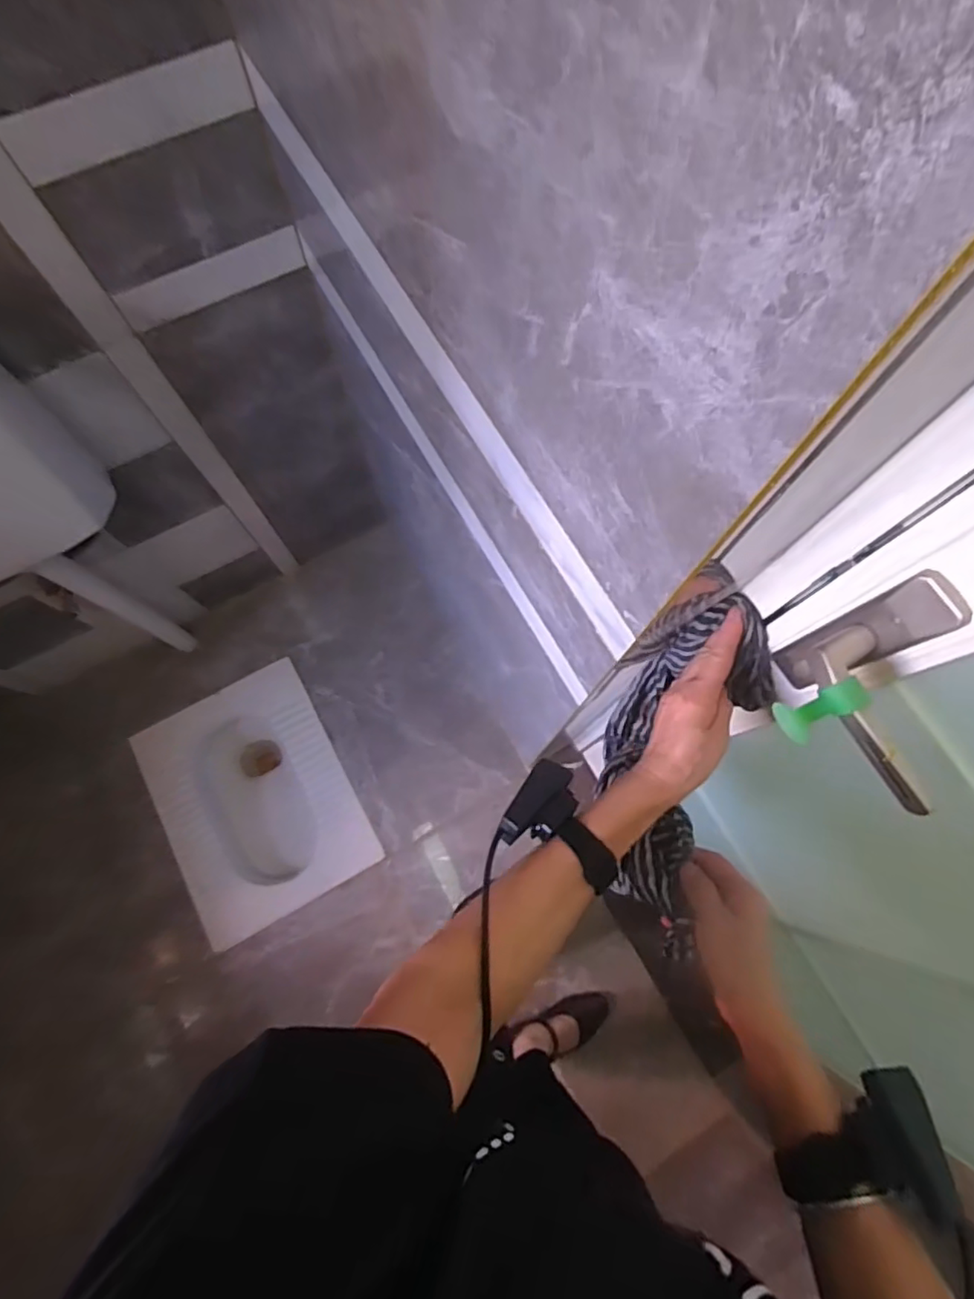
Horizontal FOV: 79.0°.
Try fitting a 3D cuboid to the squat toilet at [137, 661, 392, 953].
[{"bbox_3d":[-0.533,0.348,1.419,0.403,0.186,0.540,-27,76,-8],"label":"squat toilet"}]

